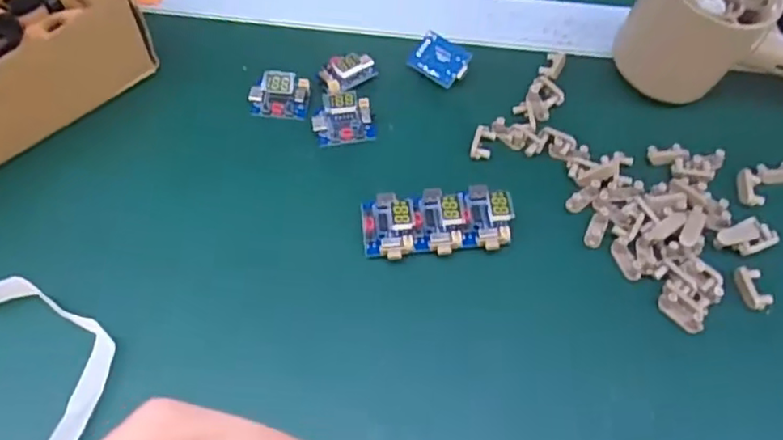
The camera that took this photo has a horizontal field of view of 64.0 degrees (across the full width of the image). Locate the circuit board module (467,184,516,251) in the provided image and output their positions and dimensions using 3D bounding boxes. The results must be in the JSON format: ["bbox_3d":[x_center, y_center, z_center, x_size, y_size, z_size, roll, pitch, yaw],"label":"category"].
[{"bbox_3d":[0.045,-0.003,0.283,0.019,0.014,0.033,0,58,-1],"label":"circuit board module"}]

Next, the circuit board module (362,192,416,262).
[{"bbox_3d":[-0.002,0.001,0.281,0.022,0.012,0.033,-4,58,-4],"label":"circuit board module"}]

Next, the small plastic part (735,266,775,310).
[{"bbox_3d":[0.152,0.029,0.265,0.011,0.005,0.019,-8,58,-6],"label":"small plastic part"}]

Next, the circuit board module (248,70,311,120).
[{"bbox_3d":[-0.058,-0.065,0.321,0.031,0.013,0.022,5,58,2],"label":"circuit board module"}]

